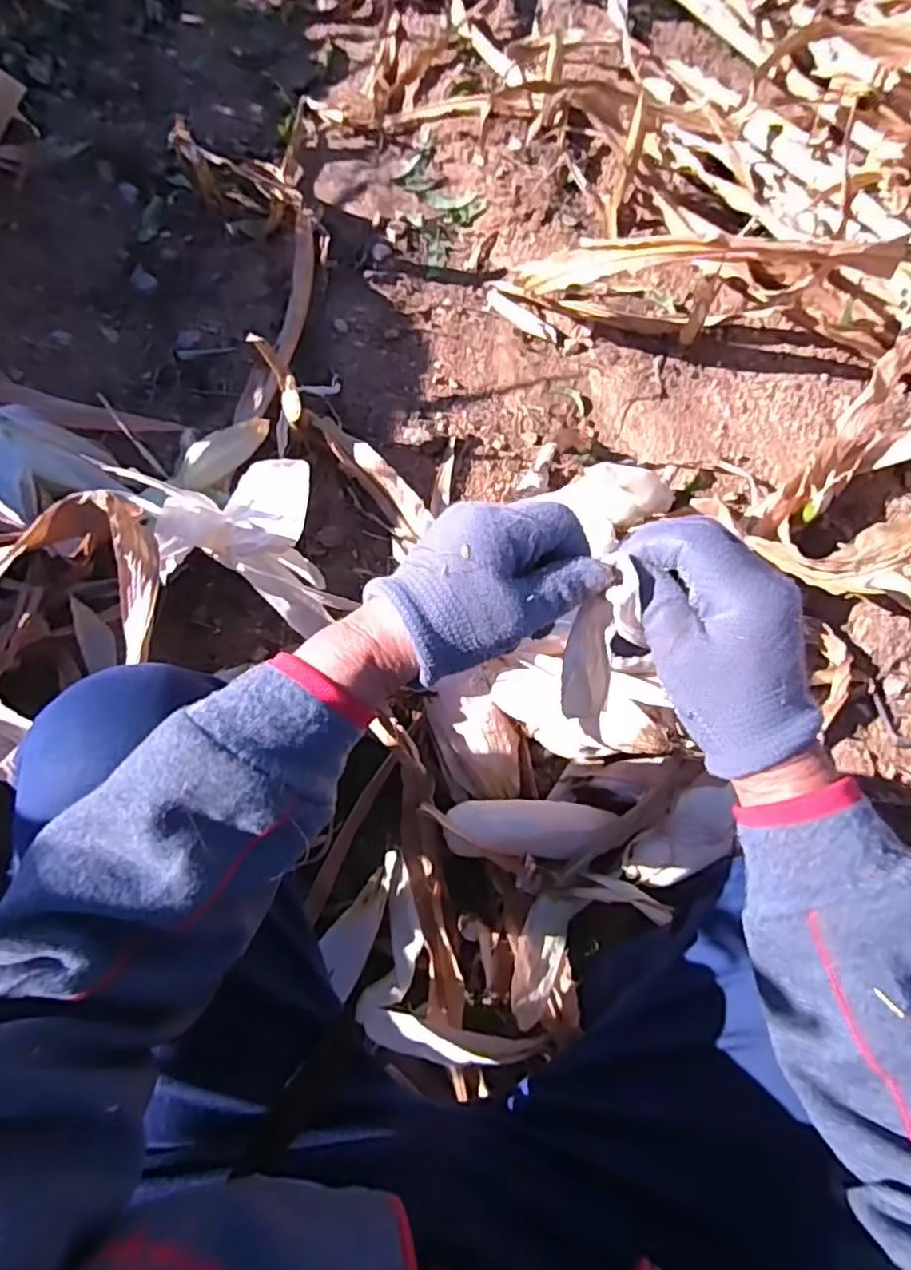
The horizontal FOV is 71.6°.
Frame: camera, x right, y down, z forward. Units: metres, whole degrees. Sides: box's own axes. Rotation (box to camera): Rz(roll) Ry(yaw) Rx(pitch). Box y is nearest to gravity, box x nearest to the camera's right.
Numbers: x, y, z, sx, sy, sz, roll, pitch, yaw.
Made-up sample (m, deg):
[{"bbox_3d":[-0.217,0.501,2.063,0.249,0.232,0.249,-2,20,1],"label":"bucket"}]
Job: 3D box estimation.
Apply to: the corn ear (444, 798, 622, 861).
[{"bbox_3d":[0.082,0.212,0.693,0.179,0.047,0.061,2,73,-1],"label":"corn ear"}]

